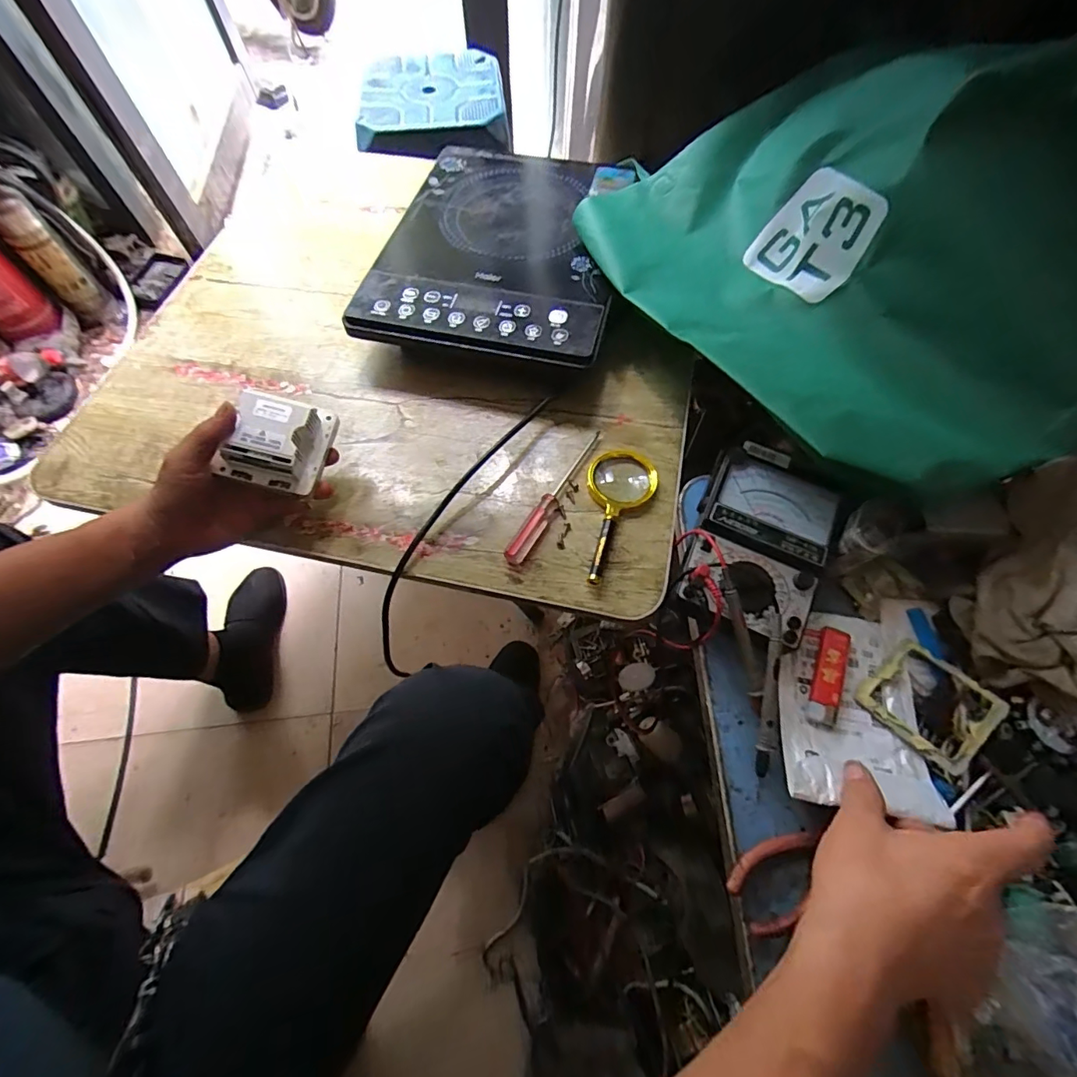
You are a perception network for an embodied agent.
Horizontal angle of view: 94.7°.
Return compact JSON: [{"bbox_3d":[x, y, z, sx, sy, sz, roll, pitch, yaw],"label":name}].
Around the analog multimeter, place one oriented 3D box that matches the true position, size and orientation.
[{"bbox_3d":[0.198,0.006,0.449,0.112,0.049,0.167,22,68,9],"label":"analog multimeter"}]

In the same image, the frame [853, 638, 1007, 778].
[{"bbox_3d":[0.320,0.132,0.407,0.085,0.013,0.084,-39,56,-17],"label":"frame"}]

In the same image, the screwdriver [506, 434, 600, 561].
[{"bbox_3d":[0.018,-0.047,0.487,0.017,0.025,0.169,27,69,11],"label":"screwdriver"}]

